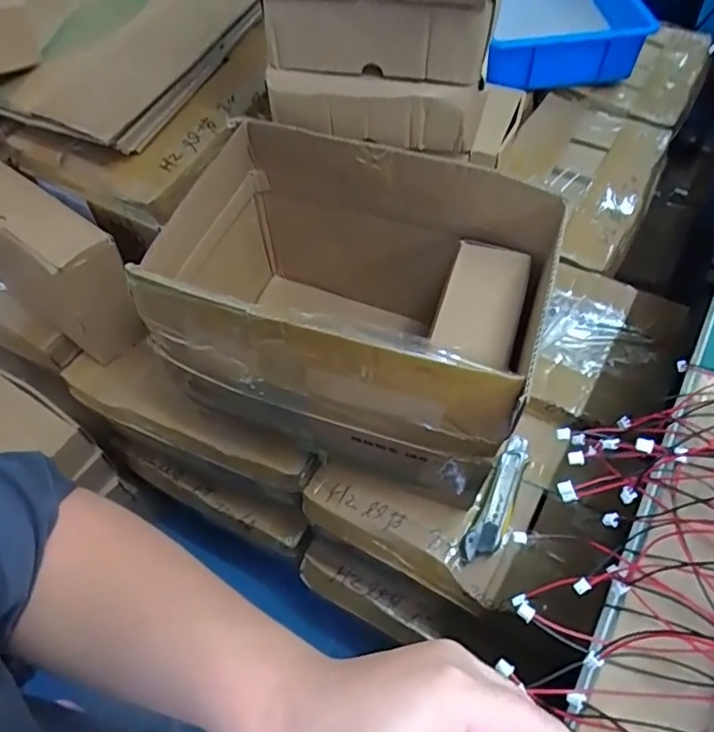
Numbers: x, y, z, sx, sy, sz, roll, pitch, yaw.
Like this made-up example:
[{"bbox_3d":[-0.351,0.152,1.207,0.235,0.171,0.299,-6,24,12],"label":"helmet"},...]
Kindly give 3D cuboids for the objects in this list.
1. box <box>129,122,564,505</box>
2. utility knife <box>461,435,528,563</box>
[{"bbox_3d":[-0.008,-0.055,0.611,0.350,0.267,0.267,15,60,10],"label":"box"},{"bbox_3d":[0.156,0.147,0.632,0.035,0.026,0.147,24,62,15],"label":"utility knife"}]

